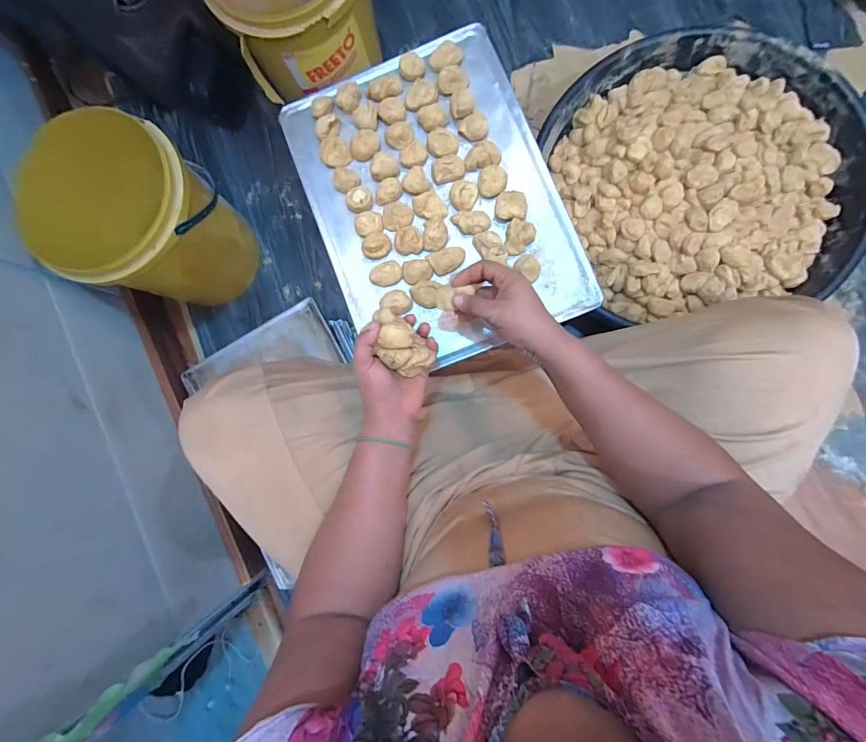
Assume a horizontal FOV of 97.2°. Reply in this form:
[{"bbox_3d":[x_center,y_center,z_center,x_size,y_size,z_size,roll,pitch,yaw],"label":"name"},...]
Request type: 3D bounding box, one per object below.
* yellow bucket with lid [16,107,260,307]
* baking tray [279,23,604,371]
[{"bbox_3d":[-0.515,-0.276,0.753,0.252,0.310,0.271,-1,85,8],"label":"yellow bucket with lid"},{"bbox_3d":[-0.001,-0.234,0.537,0.327,0.039,0.430,-21,82,6],"label":"baking tray"}]

